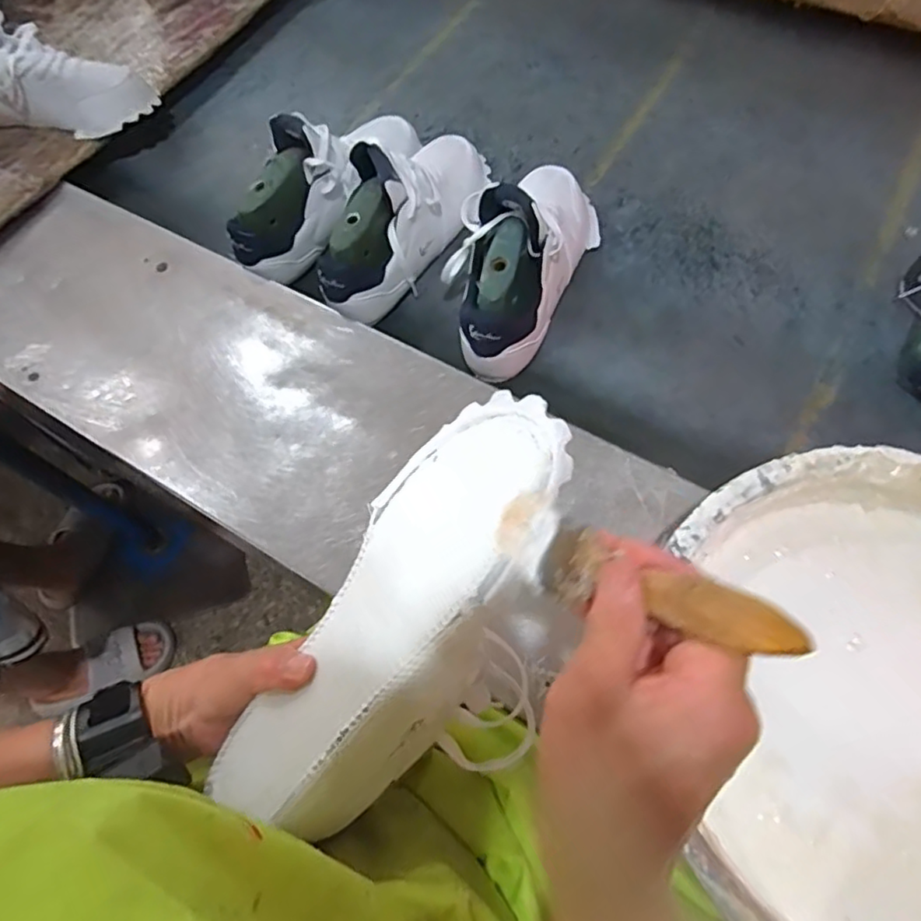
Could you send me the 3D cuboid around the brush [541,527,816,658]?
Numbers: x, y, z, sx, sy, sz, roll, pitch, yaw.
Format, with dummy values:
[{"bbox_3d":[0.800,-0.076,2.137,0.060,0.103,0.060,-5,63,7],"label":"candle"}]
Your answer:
[{"bbox_3d":[0.073,0.053,0.236,0.007,0.113,0.031,15,91,-35],"label":"brush"}]

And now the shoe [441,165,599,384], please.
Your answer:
[{"bbox_3d":[0.061,-0.227,0.631,0.127,0.126,0.275,25,68,14],"label":"shoe"}]

